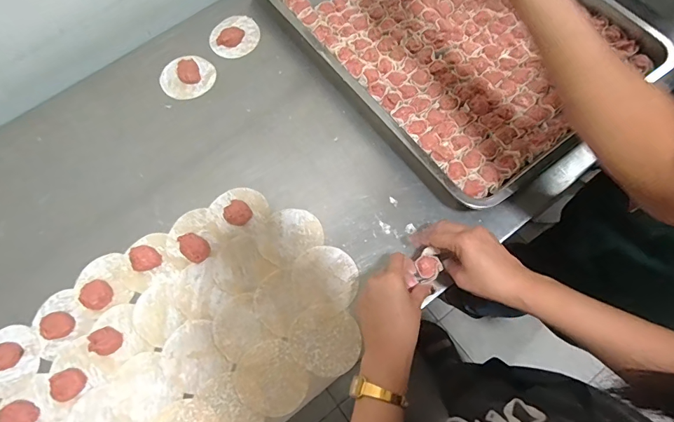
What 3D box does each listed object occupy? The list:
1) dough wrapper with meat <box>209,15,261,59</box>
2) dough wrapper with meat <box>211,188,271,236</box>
[{"bbox_3d":[-0.171,-0.289,0.668,0.081,0.008,0.082,-11,69,-1],"label":"dough wrapper with meat"},{"bbox_3d":[-0.134,-0.003,0.548,0.072,0.019,0.066,0,69,1],"label":"dough wrapper with meat"}]

